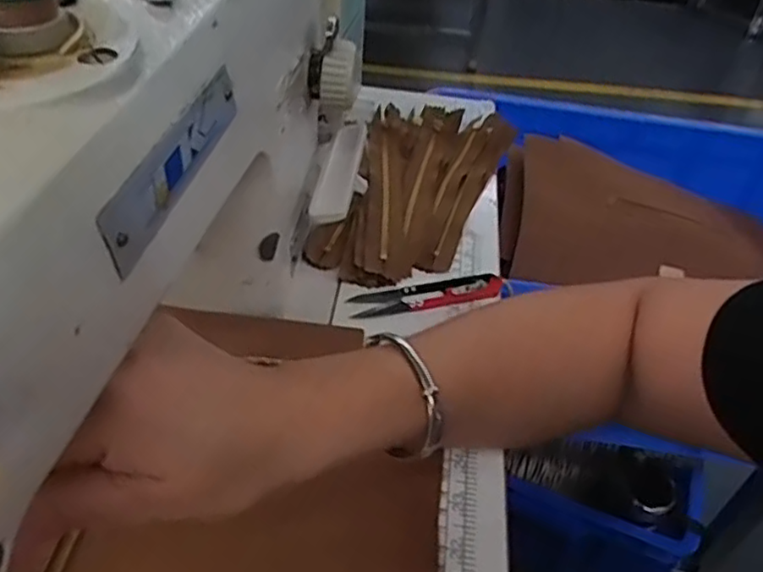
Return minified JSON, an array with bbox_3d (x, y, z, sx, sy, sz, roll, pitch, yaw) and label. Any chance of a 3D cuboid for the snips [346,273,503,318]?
[{"bbox_3d":[0.031,0.005,0.459,0.104,0.007,0.024,-7,44,-15],"label":"snips"}]

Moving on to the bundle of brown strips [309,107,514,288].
[{"bbox_3d":[0.025,-0.084,0.542,0.107,0.022,0.232,18,43,13],"label":"bundle of brown strips"}]

